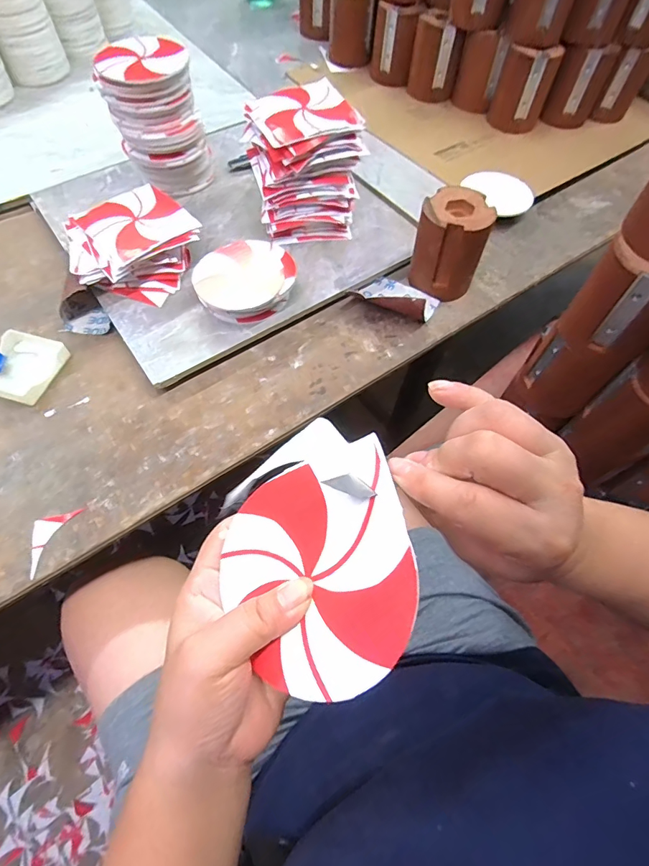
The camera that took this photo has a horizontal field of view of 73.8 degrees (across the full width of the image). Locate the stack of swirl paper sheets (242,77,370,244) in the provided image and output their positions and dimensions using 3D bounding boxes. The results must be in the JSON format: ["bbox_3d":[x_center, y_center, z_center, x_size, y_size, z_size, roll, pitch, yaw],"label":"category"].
[{"bbox_3d":[-0.027,-0.328,0.536,0.124,0.122,0.129,-18,64,-10],"label":"stack of swirl paper sheets"}]

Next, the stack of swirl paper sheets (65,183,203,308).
[{"bbox_3d":[-0.226,-0.220,0.511,0.132,0.059,0.143,35,67,15],"label":"stack of swirl paper sheets"}]

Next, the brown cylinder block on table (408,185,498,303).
[{"bbox_3d":[0.147,-0.223,0.506,0.077,0.089,0.077,23,65,10],"label":"brown cylinder block on table"}]

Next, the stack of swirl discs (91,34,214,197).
[{"bbox_3d":[-0.205,-0.383,0.547,0.106,0.150,0.093,-15,64,-9],"label":"stack of swirl discs"}]

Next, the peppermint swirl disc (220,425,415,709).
[{"bbox_3d":[-0.003,0.058,0.202,0.104,0.006,0.104,-5,78,26],"label":"peppermint swirl disc"}]

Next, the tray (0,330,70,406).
[{"bbox_3d":[-0.327,-0.073,0.469,0.075,0.017,0.081,13,63,6],"label":"tray"}]

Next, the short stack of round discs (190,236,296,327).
[{"bbox_3d":[-0.089,-0.176,0.499,0.107,0.039,0.110,8,63,3],"label":"short stack of round discs"}]

